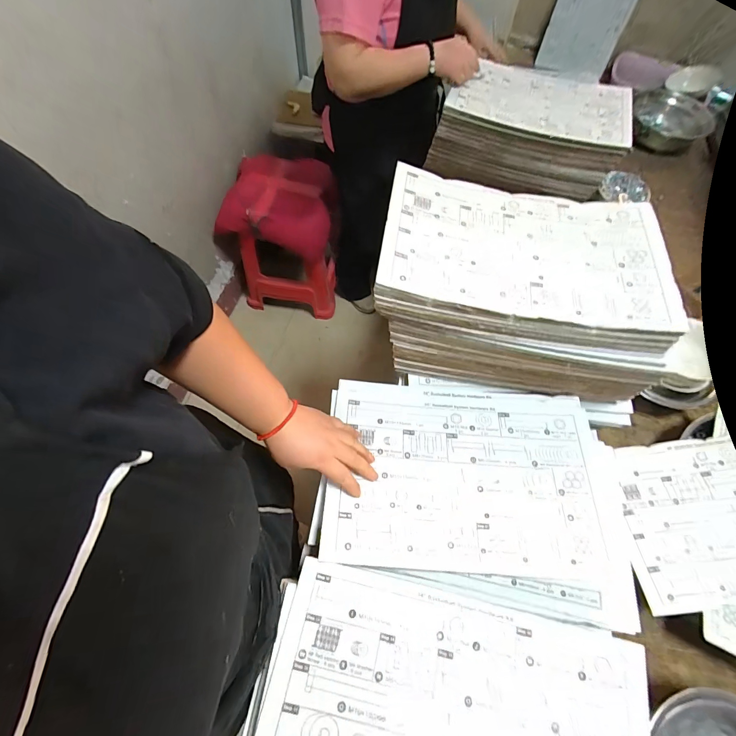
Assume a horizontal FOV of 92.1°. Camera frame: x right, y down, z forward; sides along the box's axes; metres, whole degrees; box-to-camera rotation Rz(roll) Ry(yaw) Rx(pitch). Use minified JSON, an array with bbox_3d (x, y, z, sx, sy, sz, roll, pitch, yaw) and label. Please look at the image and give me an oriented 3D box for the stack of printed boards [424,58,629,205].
[{"bbox_3d":[0.380,-0.560,0.831,0.383,0.134,0.281,24,66,9],"label":"stack of printed boards"}]

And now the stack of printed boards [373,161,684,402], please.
[{"bbox_3d":[0.223,-0.128,0.562,0.405,0.186,0.255,10,65,2],"label":"stack of printed boards"}]

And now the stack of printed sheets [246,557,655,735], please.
[{"bbox_3d":[0.086,0.386,0.363,0.408,0.015,0.260,11,65,3],"label":"stack of printed sheets"}]

